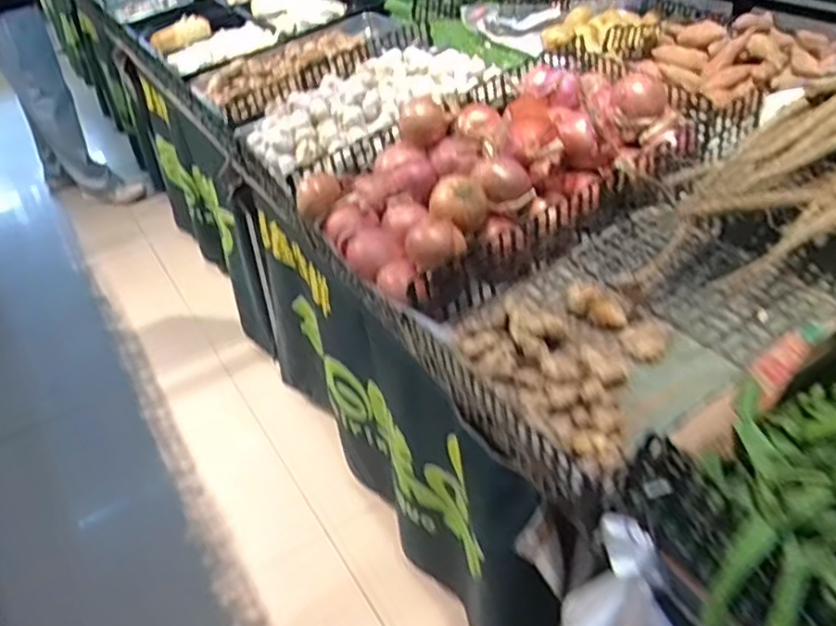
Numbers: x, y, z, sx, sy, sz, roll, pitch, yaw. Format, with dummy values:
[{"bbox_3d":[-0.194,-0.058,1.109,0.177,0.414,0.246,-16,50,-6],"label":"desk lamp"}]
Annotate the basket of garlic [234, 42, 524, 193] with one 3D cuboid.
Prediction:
[{"bbox_3d":[-0.101,-0.438,1.402,0.520,0.121,0.414,-23,42,-25],"label":"basket of garlic"}]

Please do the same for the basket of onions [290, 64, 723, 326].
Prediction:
[{"bbox_3d":[0.143,-0.258,1.136,0.646,0.178,0.474,-21,41,-22],"label":"basket of onions"}]

